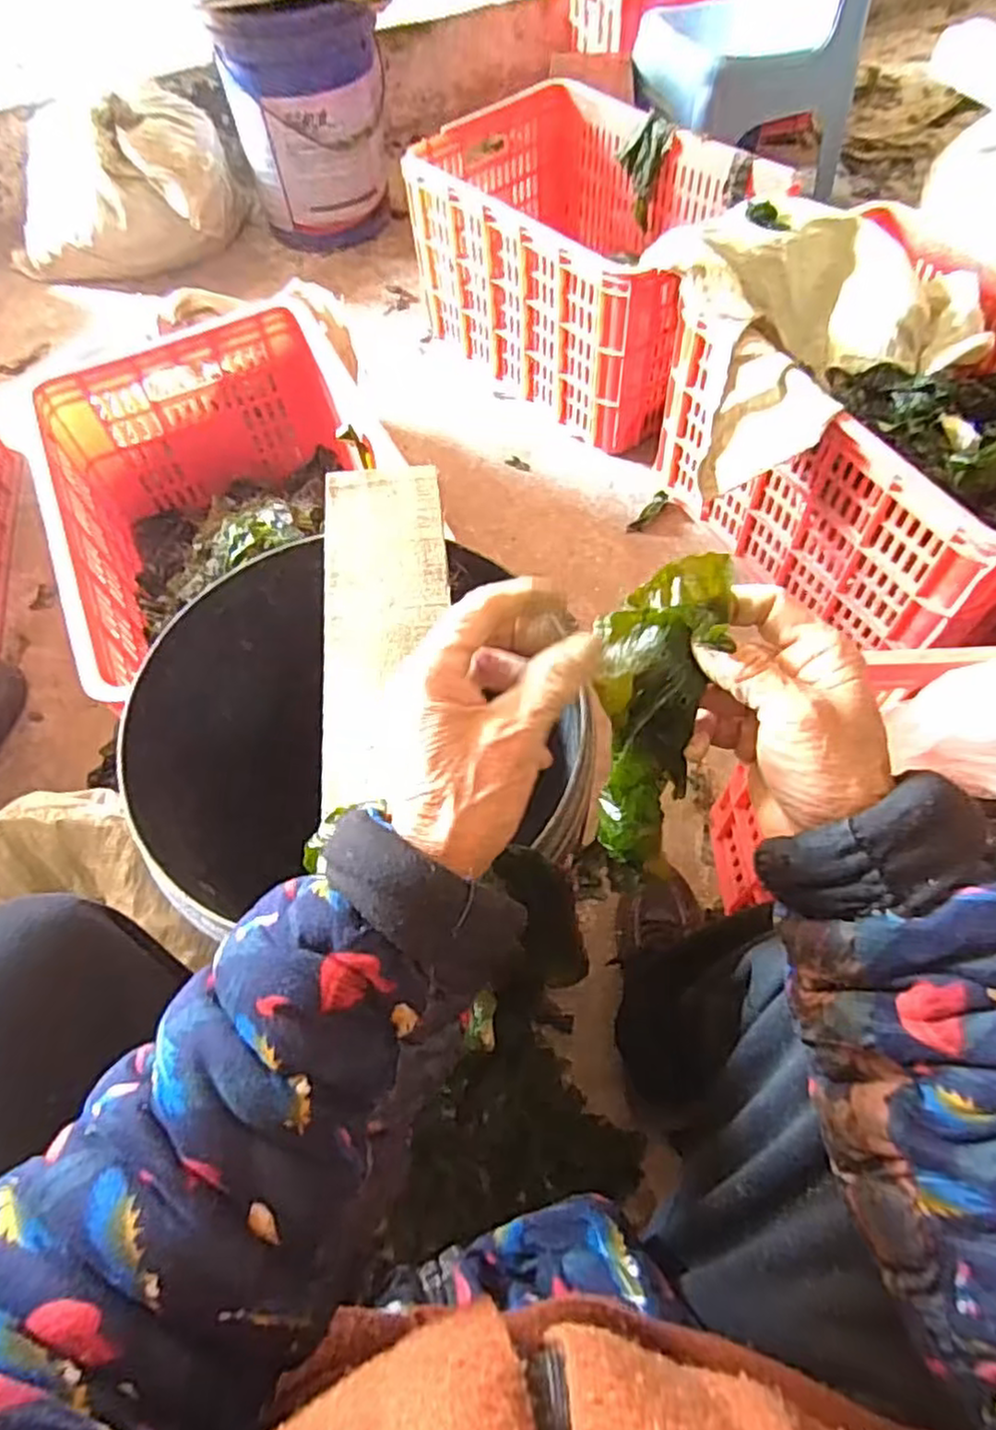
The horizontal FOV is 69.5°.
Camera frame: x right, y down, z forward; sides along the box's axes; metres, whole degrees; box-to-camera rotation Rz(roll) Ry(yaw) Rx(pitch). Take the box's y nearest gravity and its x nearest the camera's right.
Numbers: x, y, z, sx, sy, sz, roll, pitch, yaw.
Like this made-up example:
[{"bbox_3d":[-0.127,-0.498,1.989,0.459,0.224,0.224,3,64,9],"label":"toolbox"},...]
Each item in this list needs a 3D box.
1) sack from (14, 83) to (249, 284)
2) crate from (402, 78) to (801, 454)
[{"bbox_3d":[-0.730,-1.015,1.392,0.462,0.240,0.323,-29,62,-13],"label":"sack"},{"bbox_3d":[0.147,-0.724,1.163,0.353,0.287,0.522,-39,65,-18],"label":"crate"}]

